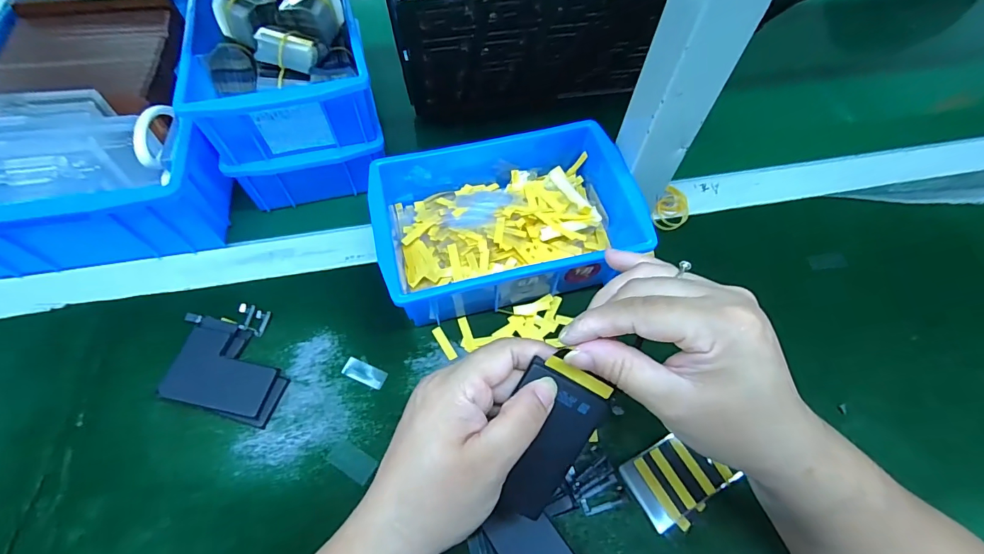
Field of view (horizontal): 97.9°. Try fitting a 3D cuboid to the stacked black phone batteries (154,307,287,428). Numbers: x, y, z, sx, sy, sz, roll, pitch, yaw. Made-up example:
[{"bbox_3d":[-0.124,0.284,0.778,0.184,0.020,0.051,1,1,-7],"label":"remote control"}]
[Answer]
[{"bbox_3d":[-0.195,0.061,0.323,0.091,0.011,0.079,13,61,6],"label":"stacked black phone batteries"}]

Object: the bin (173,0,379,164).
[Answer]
[{"bbox_3d":[-0.175,-0.197,0.364,0.136,0.070,0.189,-13,61,-9],"label":"bin"}]

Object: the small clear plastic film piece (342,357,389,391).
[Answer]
[{"bbox_3d":[-0.096,0.072,0.325,0.033,0.004,0.014,21,62,10],"label":"small clear plastic film piece"}]

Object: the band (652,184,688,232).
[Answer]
[{"bbox_3d":[0.170,-0.064,0.404,0.030,0.008,0.047,32,64,16],"label":"band"}]

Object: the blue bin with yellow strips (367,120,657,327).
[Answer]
[{"bbox_3d":[0.008,-0.052,0.361,0.198,0.068,0.152,-11,61,-8],"label":"blue bin with yellow strips"}]

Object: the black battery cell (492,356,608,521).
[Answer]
[{"bbox_3d":[0.023,0.088,0.224,0.048,0.004,0.078,30,93,-9],"label":"black battery cell"}]

